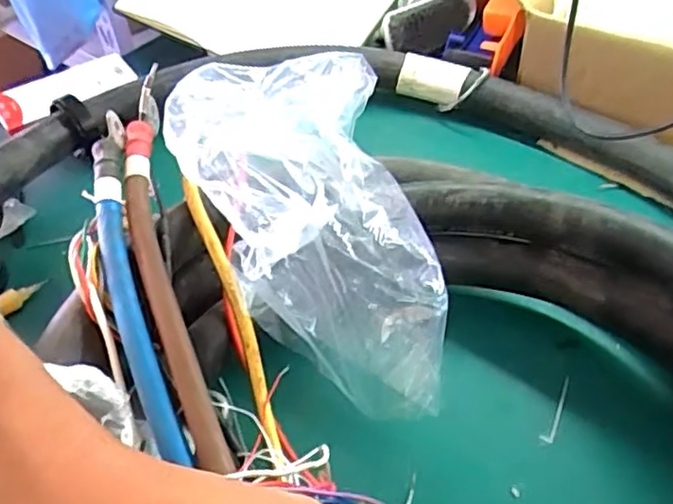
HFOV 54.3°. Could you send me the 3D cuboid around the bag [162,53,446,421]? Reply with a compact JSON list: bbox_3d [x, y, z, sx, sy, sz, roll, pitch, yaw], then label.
[{"bbox_3d":[-0.017,-0.040,0.445,0.155,0.089,0.305,-18,64,-12],"label":"bag"}]

